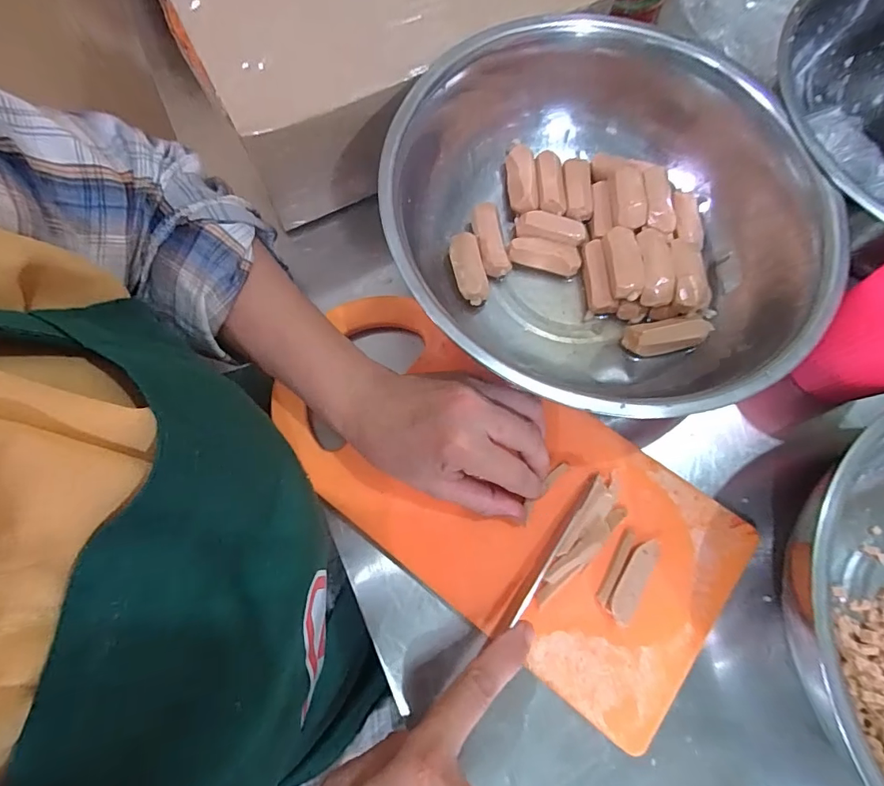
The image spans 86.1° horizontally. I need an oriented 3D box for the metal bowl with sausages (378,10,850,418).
[{"bbox_3d":[0.100,-0.119,0.300,0.239,0.070,0.270,-36,78,-9],"label":"metal bowl with sausages"}]

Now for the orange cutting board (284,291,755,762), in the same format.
[{"bbox_3d":[0.032,0.059,0.287,0.285,0.015,0.135,35,78,9],"label":"orange cutting board"}]

